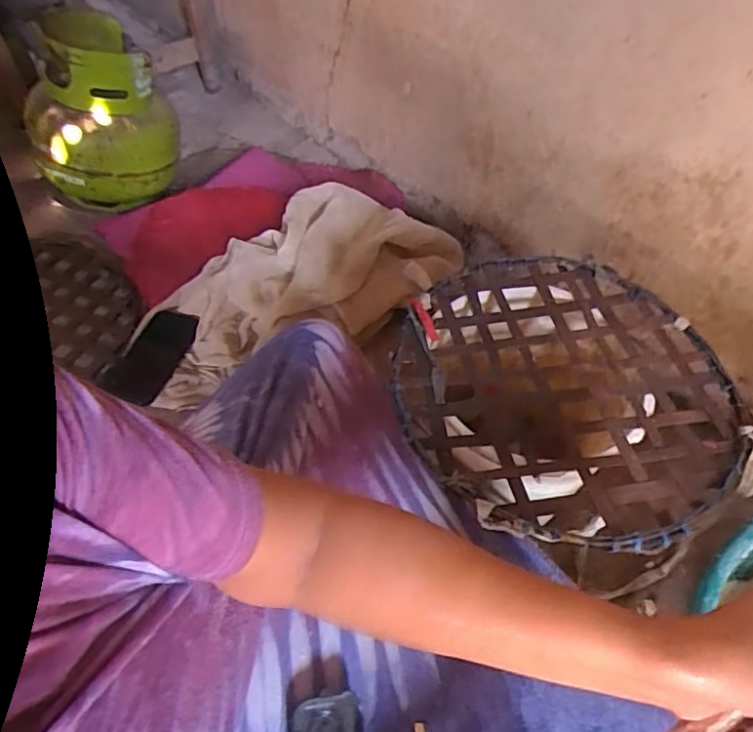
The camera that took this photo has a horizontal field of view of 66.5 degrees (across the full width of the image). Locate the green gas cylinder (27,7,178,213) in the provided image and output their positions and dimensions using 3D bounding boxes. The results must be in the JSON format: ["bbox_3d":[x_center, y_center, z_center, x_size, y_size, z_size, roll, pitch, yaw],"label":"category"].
[{"bbox_3d":[-0.539,-0.498,1.124,0.250,0.268,0.294,-18,56,-14],"label":"green gas cylinder"}]

